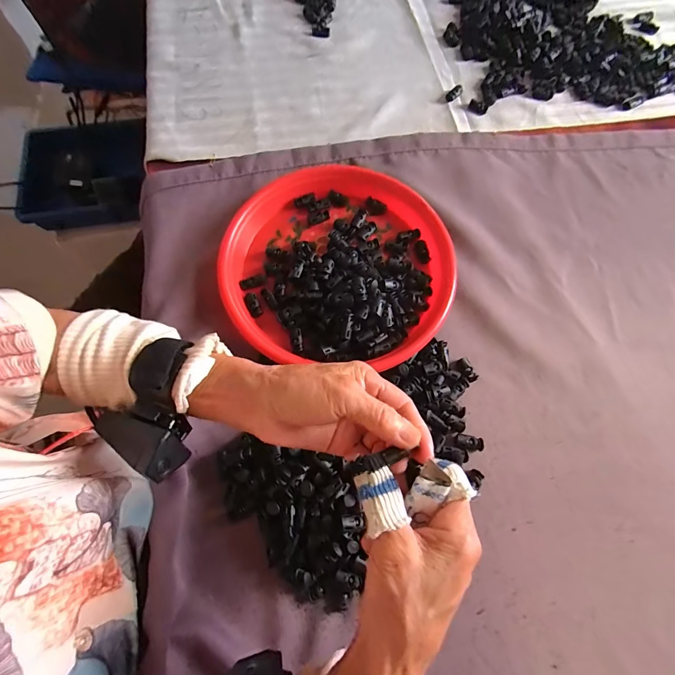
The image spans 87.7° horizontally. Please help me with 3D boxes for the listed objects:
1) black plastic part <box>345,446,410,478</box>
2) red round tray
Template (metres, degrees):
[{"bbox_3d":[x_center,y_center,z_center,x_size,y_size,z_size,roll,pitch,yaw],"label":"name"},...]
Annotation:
[{"bbox_3d":[0.026,0.076,0.218,0.043,0.009,0.009,-8,71,-22],"label":"black plastic part"},{"bbox_3d":[0.002,-0.088,0.401,0.248,0.031,0.239,0,72,-1],"label":"red round tray"}]

